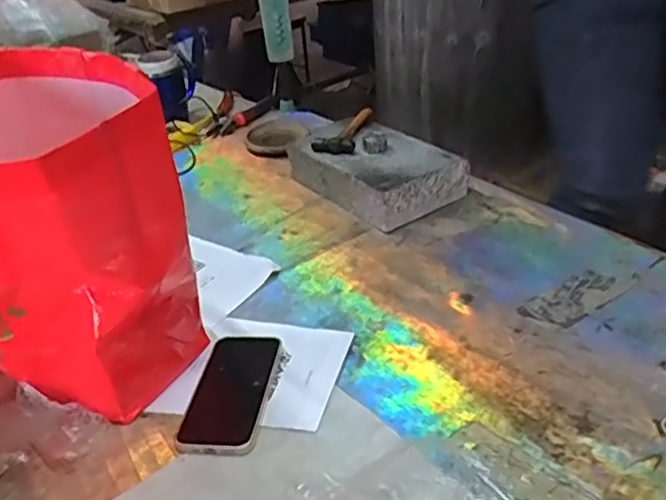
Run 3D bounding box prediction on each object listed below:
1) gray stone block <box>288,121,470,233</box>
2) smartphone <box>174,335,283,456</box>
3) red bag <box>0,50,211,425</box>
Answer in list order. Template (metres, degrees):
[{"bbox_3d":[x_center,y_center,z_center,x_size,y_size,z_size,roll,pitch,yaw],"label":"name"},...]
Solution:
[{"bbox_3d":[0.056,-0.124,0.983,0.151,0.078,0.258,-28,38,-30],"label":"gray stone block"},{"bbox_3d":[-0.100,0.137,0.637,0.075,0.009,0.152,0,33,10],"label":"smartphone"},{"bbox_3d":[-0.255,-0.009,0.625,0.210,0.299,0.245,-18,34,-18],"label":"red bag"}]

